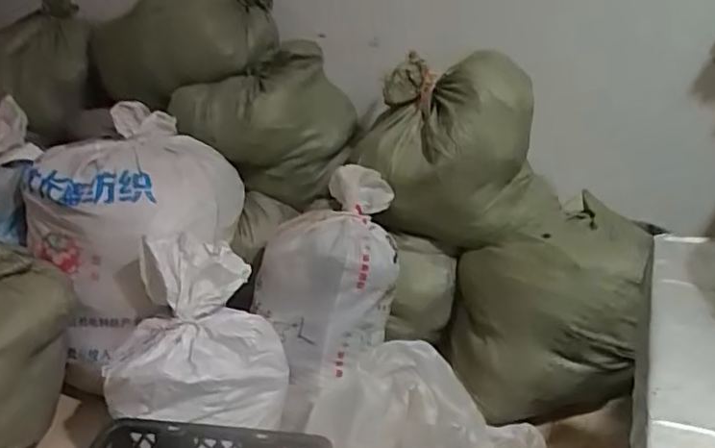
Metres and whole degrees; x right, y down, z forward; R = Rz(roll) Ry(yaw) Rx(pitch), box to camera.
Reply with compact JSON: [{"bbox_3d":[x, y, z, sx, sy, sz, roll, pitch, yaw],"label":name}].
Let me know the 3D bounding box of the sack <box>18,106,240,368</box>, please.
[{"bbox_3d":[-0.536,0.010,1.575,0.501,0.437,0.533,-17,31,-29],"label":"sack"}]

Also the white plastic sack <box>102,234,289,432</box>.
[{"bbox_3d":[-0.343,0.245,1.331,0.364,0.354,0.291,-1,27,-2],"label":"white plastic sack"}]

